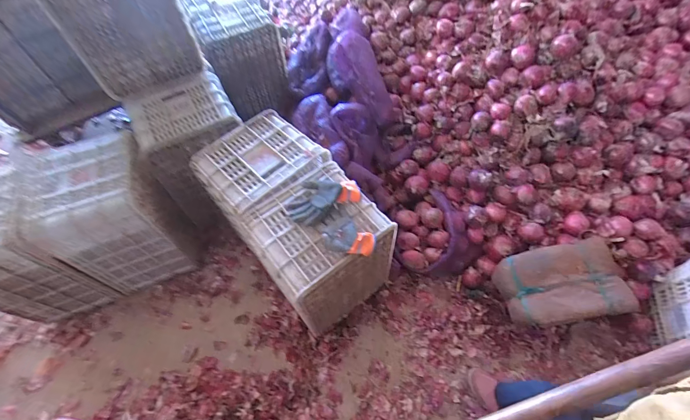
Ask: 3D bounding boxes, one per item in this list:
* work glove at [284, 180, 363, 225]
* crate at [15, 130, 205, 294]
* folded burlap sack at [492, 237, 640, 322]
[{"bbox_3d":[-0.069,-0.043,0.936,0.207,0.034,0.140,-29,61,-14],"label":"work glove"},{"bbox_3d":[-0.826,0.022,1.233,0.347,0.480,0.344,-21,59,-9],"label":"crate"},{"bbox_3d":[0.753,0.251,1.134,0.408,0.089,0.253,-6,58,0],"label":"folded burlap sack"}]

